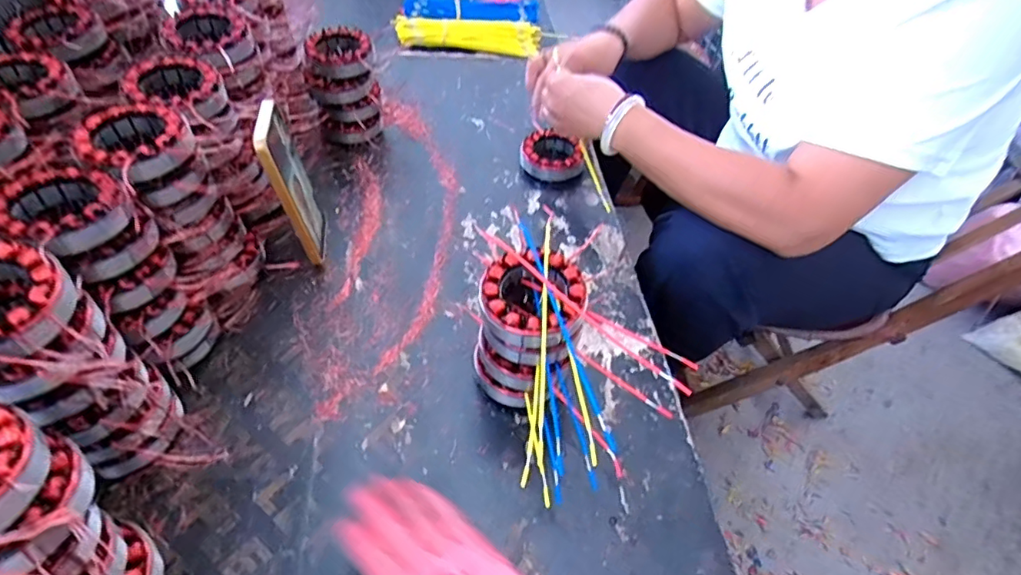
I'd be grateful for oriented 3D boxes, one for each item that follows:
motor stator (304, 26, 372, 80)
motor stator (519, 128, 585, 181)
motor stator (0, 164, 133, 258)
[{"bbox_3d":[-0.222,-0.304,0.711,0.082,0.030,0.086,-9,51,-14],"label":"motor stator"},{"bbox_3d":[0.057,-0.181,0.755,0.088,0.029,0.088,2,49,-2],"label":"motor stator"},{"bbox_3d":[-0.338,-0.058,0.416,0.081,0.032,0.076,34,54,22],"label":"motor stator"}]

